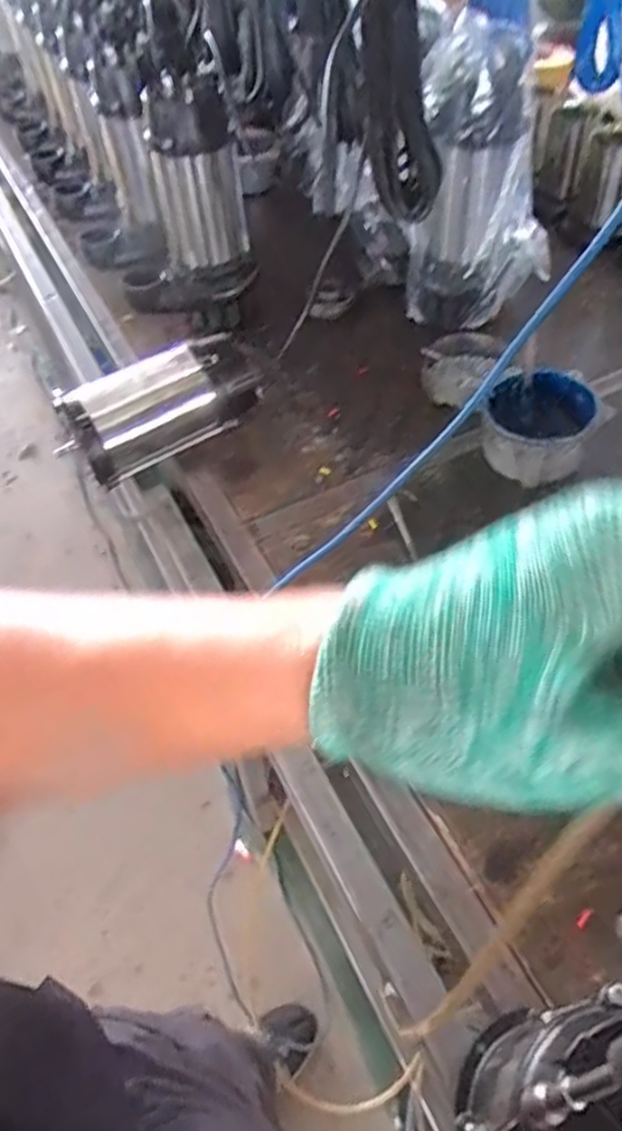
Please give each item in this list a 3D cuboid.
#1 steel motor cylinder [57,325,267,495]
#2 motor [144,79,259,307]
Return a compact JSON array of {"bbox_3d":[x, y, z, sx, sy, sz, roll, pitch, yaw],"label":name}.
[{"bbox_3d":[-0.205,-0.218,0.981,0.270,0.120,0.114,-35,58,-23],"label":"steel motor cylinder"},{"bbox_3d":[-0.173,-0.574,1.078,0.137,0.259,0.135,-10,51,-5],"label":"motor"}]

